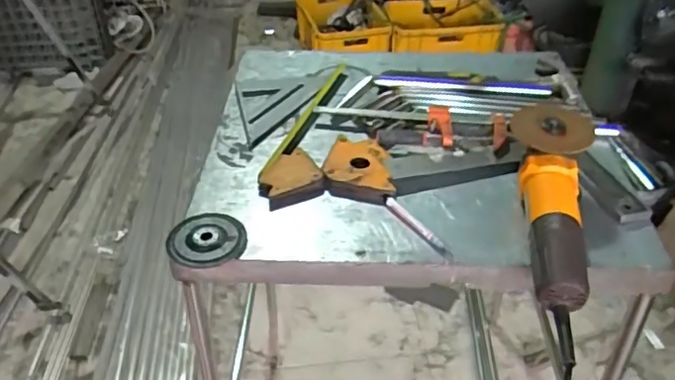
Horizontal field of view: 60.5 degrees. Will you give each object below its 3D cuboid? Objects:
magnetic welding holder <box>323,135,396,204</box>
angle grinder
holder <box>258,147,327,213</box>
[{"bbox_3d":[0.035,-0.033,0.807,0.097,0.023,0.127,8,40,11],"label":"magnetic welding holder"},{"bbox_3d":[0.265,0.012,0.707,0.087,0.080,0.298,6,52,6],"label":"angle grinder"},{"bbox_3d":[-0.070,-0.020,0.803,0.084,0.024,0.099,-16,42,-18],"label":"holder"}]

